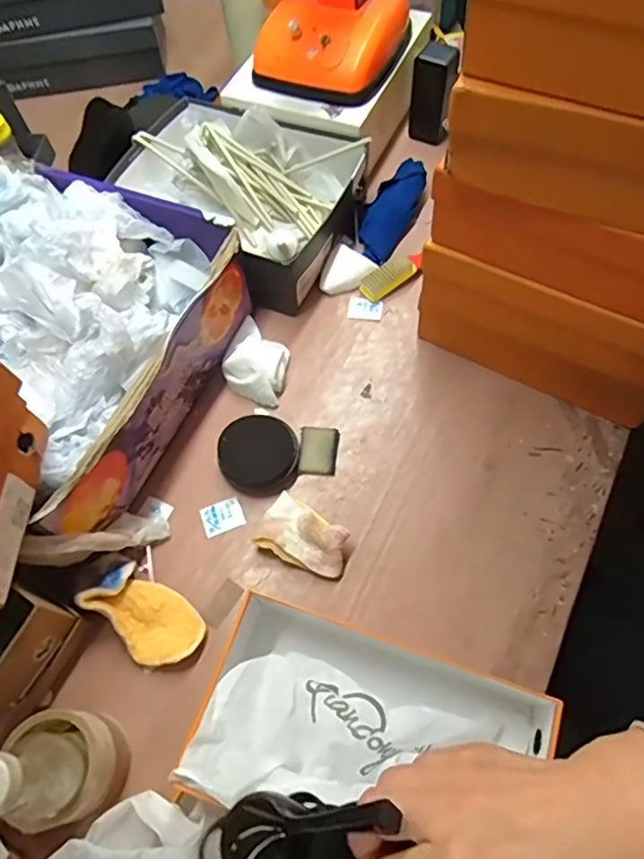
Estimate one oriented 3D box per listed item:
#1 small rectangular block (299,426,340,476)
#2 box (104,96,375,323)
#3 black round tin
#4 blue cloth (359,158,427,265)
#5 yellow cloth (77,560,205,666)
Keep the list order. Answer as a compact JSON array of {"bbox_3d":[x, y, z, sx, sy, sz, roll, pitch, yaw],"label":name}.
[{"bbox_3d":[-0.003,0.025,0.690,0.045,0.011,0.061,0,63,4],"label":"small rectangular block"},{"bbox_3d":[-0.126,-0.327,0.812,0.329,0.108,0.250,24,67,15],"label":"box"},{"bbox_3d":[-0.073,0.027,0.673,0.089,0.031,0.088,-2,63,3],"label":"black round tin"},{"bbox_3d":[0.099,-0.313,0.826,0.068,0.025,0.163,23,83,15],"label":"blue cloth"},{"bbox_3d":[-0.179,0.190,0.592,0.115,0.045,0.069,38,71,20],"label":"yellow cloth"}]

